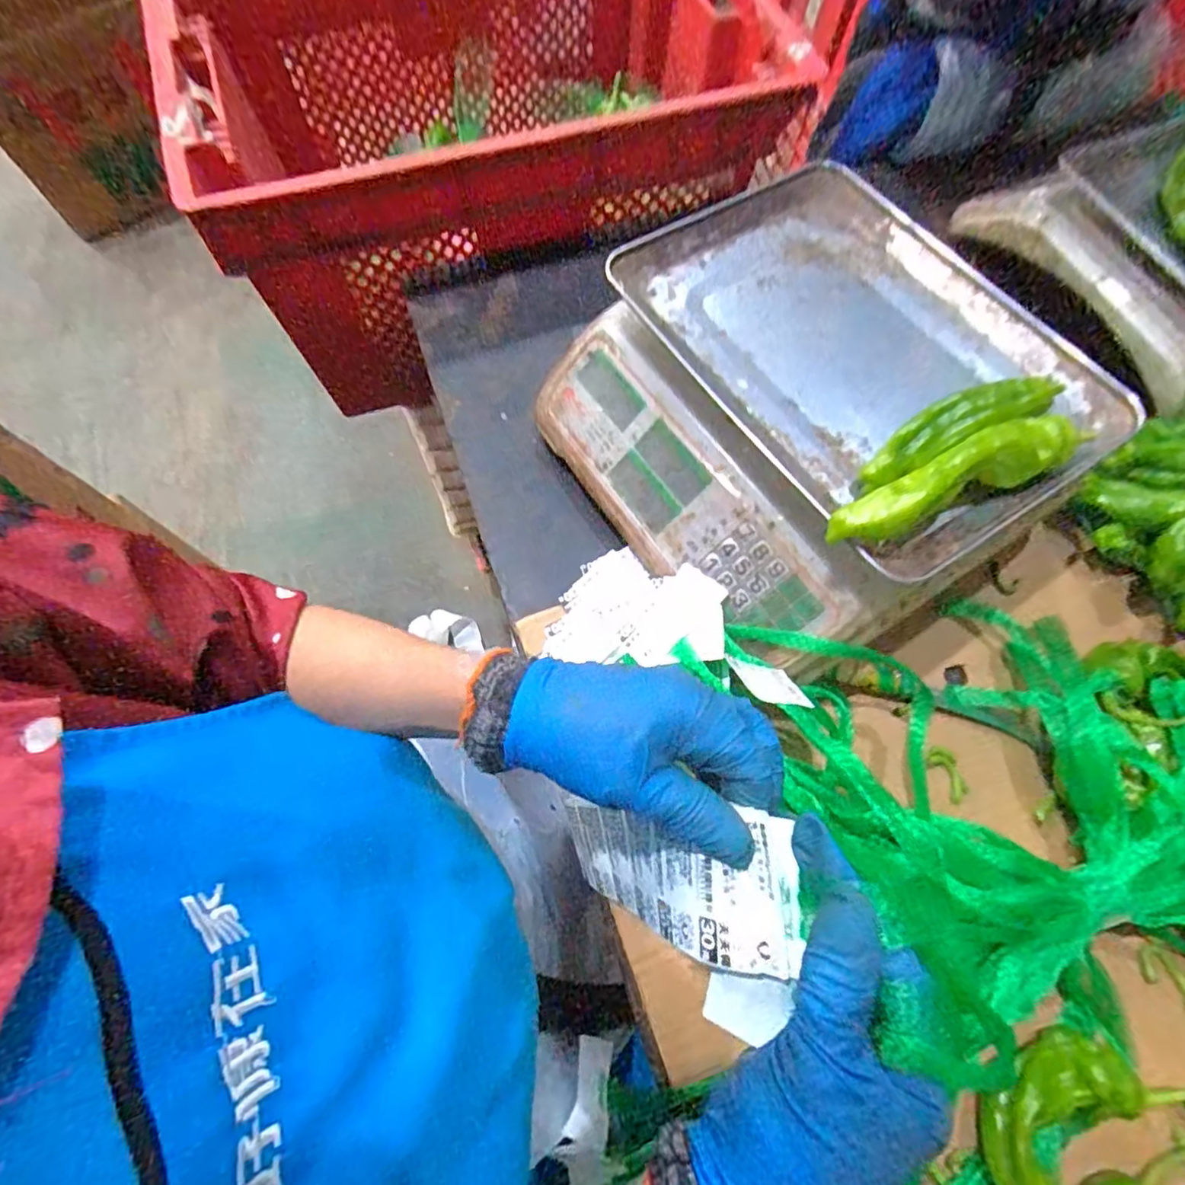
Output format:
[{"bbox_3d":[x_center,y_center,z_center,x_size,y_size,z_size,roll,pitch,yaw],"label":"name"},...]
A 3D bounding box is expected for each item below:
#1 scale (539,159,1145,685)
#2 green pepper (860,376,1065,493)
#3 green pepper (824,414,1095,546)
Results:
[{"bbox_3d":[0.167,-0.144,0.463,0.323,0.145,0.338,-32,73,-13],"label":"scale"},{"bbox_3d":[0.243,-0.110,0.398,0.156,0.027,0.034,-23,71,-10],"label":"green pepper"},{"bbox_3d":[0.227,-0.071,0.364,0.181,0.044,0.030,-20,71,-9],"label":"green pepper"}]

